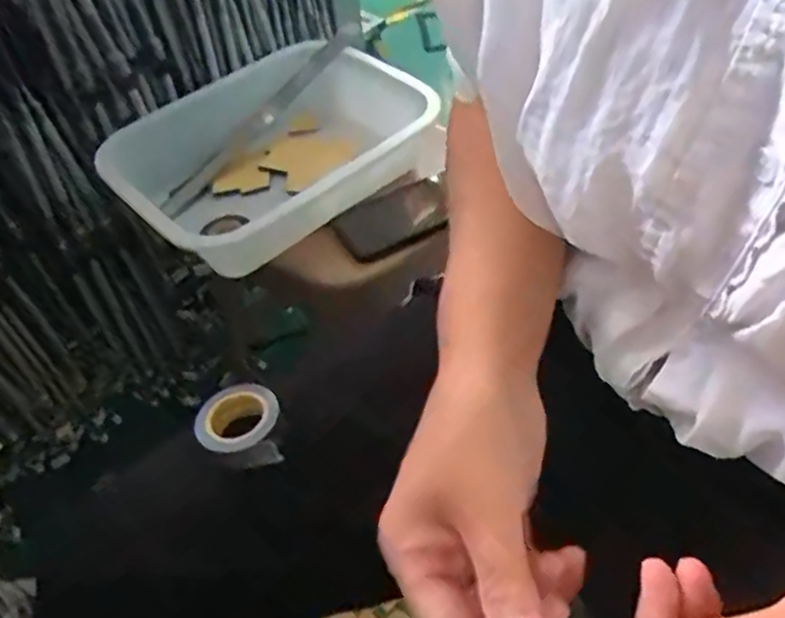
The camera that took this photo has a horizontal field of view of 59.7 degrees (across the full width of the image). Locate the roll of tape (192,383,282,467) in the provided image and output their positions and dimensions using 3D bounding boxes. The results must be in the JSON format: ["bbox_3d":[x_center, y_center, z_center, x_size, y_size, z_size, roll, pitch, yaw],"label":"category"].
[{"bbox_3d":[-0.088,0.069,0.399,0.046,0.027,0.048,-3,49,4],"label":"roll of tape"}]

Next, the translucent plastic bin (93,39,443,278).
[{"bbox_3d":[-0.133,-0.177,0.756,0.327,0.093,0.273,-37,55,-24],"label":"translucent plastic bin"}]

